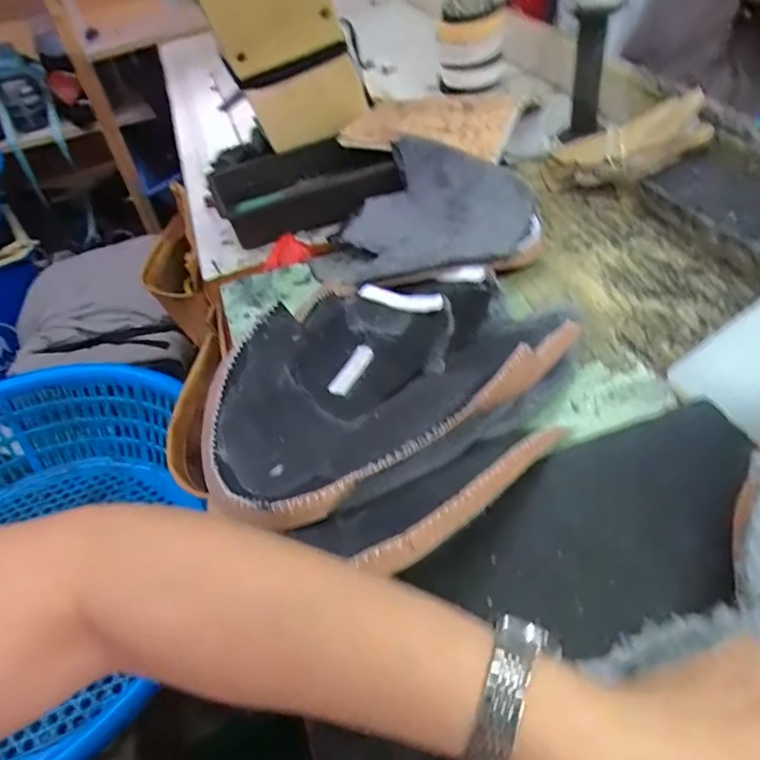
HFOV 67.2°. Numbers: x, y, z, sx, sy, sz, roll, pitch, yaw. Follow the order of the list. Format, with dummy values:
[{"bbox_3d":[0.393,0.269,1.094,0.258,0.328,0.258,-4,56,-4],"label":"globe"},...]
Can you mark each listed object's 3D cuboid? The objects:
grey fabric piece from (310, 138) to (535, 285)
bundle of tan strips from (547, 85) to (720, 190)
[{"bbox_3d":[0.048,-0.171,0.585,0.204,0.044,0.197,16,49,24],"label":"grey fabric piece"},{"bbox_3d":[0.261,-0.250,0.622,0.168,0.048,0.069,-13,37,29],"label":"bundle of tan strips"}]

